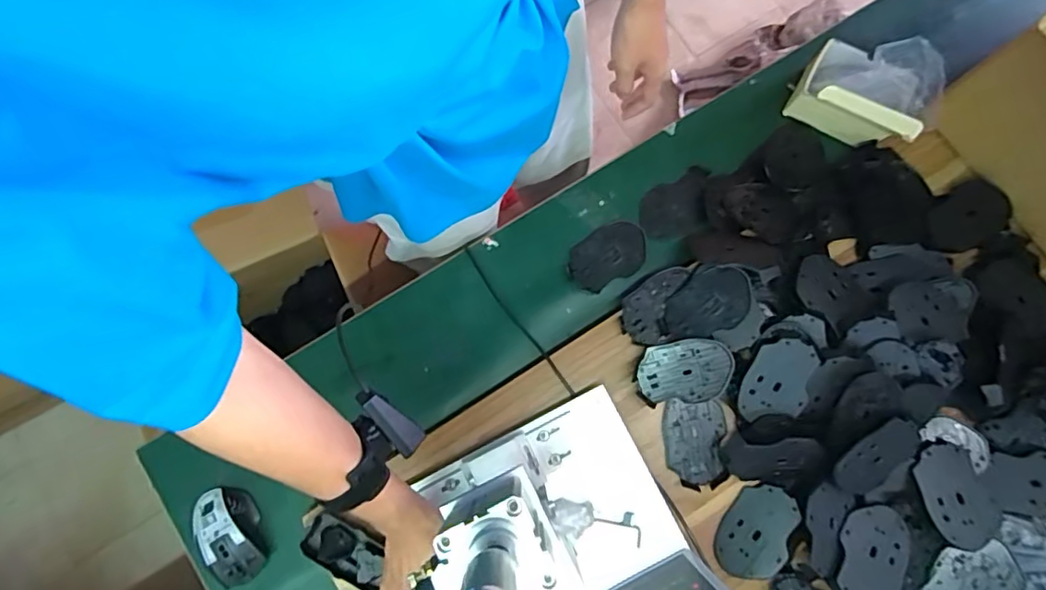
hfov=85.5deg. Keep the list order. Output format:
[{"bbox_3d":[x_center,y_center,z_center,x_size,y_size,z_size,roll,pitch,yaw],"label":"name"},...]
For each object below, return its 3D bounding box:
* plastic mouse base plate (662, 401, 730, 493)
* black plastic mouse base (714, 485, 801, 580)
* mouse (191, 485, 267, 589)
[{"bbox_3d":[0.208,0.180,0.685,0.072,0.006,0.101,1,80,1],"label":"plastic mouse base plate"},{"bbox_3d":[0.274,0.277,0.665,0.074,0.007,0.108,18,80,30],"label":"black plastic mouse base"},{"bbox_3d":[-0.358,0.293,0.691,0.070,0.037,0.121,-22,81,-3],"label":"mouse"}]

